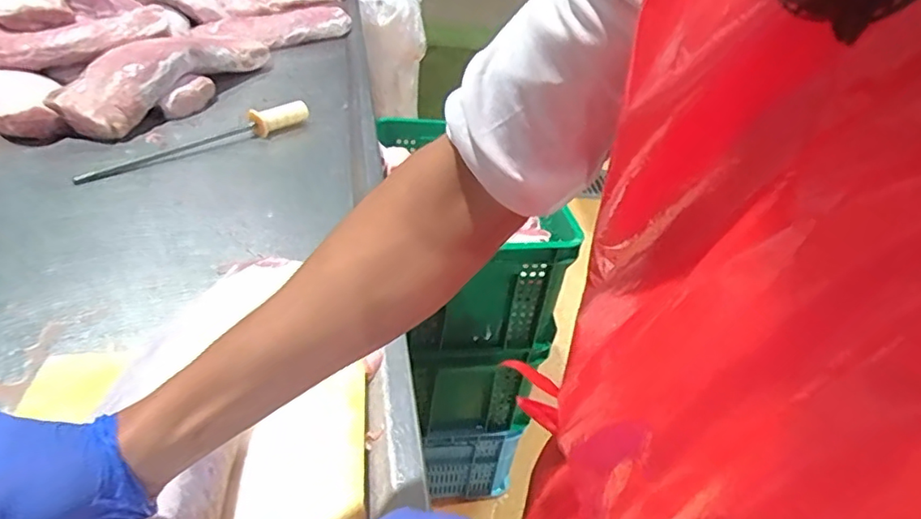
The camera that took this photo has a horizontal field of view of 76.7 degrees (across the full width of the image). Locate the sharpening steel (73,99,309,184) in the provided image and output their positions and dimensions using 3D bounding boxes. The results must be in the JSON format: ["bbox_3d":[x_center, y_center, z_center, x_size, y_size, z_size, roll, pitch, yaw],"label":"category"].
[{"bbox_3d":[-0.444,-0.210,0.991,0.407,0.047,0.058,-25,47,-36],"label":"sharpening steel"}]

